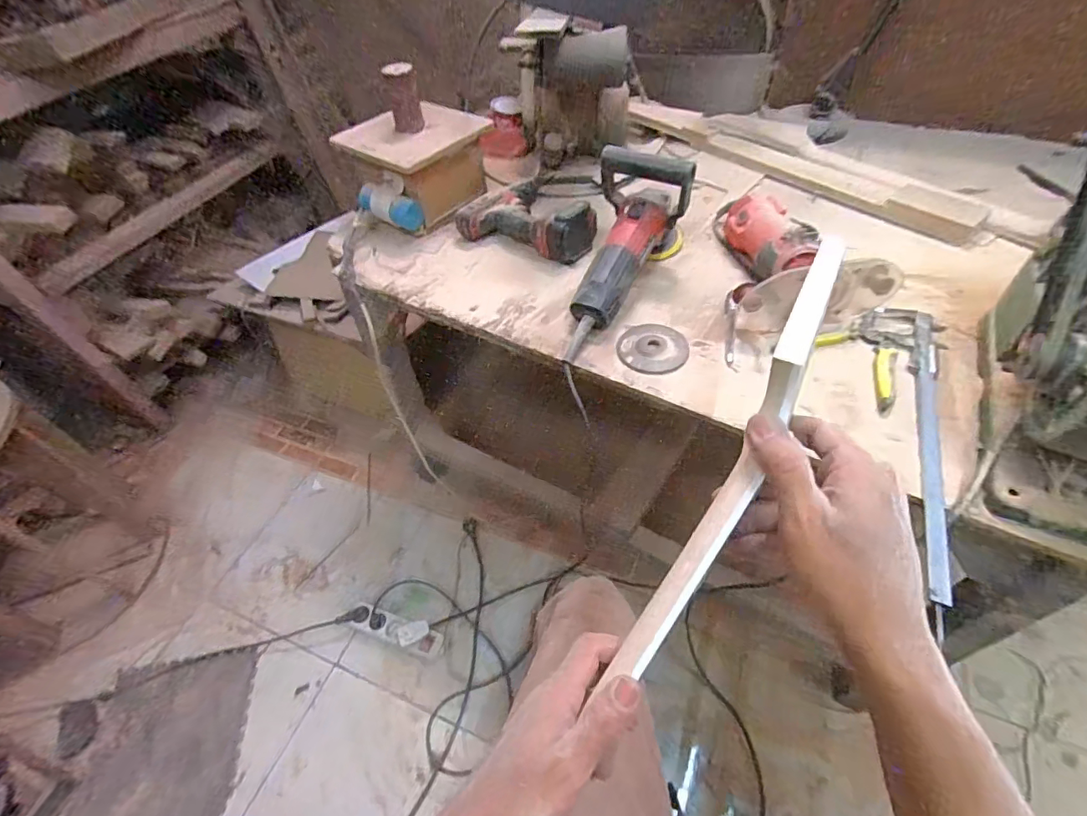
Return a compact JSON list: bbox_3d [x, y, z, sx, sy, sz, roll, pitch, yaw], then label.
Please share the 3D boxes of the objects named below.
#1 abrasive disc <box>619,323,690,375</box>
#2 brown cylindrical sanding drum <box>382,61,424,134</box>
[{"bbox_3d":[0.142,-0.078,0.661,0.088,0.011,0.094,-3,42,3],"label":"abrasive disc"},{"bbox_3d":[-0.229,-0.506,0.833,0.051,0.096,0.041,-11,43,-7],"label":"brown cylindrical sanding drum"}]

